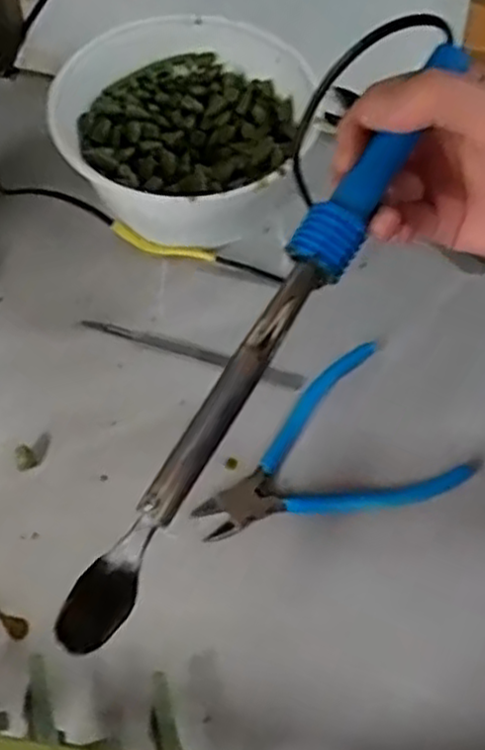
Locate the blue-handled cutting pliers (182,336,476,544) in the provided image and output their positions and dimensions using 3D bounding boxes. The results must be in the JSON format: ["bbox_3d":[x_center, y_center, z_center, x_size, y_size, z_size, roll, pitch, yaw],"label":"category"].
[{"bbox_3d":[0.042,0.047,0.416,0.145,0.009,0.099,-25,64,-14],"label":"blue-handled cutting pliers"}]

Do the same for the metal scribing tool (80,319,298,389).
[{"bbox_3d":[-0.032,-0.016,0.458,0.142,0.004,0.013,17,62,8],"label":"metal scribing tool"}]

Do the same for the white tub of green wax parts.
[{"bbox_3d":[-0.035,-0.165,0.497,0.156,0.078,0.156,0,60,-1],"label":"white tub of green wax parts"}]

